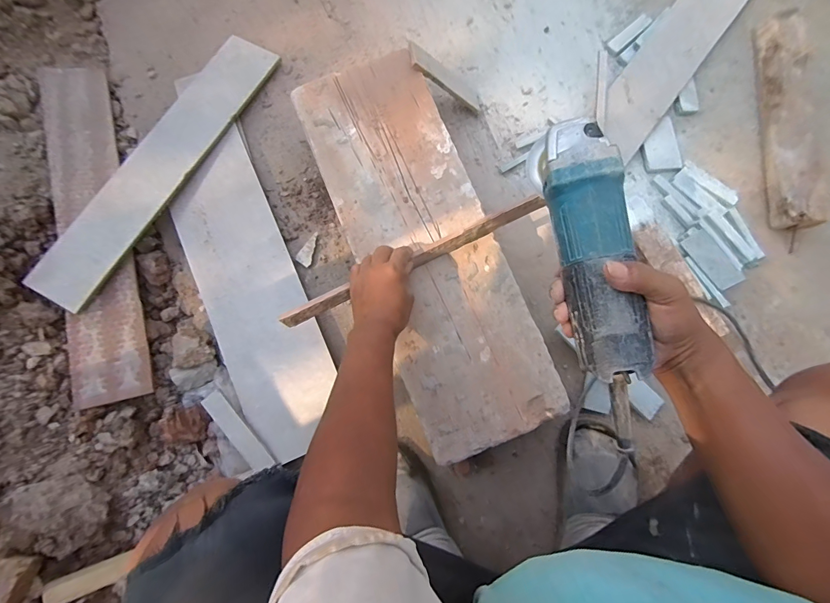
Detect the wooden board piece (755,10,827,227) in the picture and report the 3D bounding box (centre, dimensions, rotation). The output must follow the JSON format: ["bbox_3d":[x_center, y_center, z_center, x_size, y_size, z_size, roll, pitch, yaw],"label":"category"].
[{"bbox_3d":[0.631,-0.314,0.642,0.063,0.045,0.398,4,79,2],"label":"wooden board piece"}]

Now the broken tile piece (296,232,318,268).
[{"bbox_3d":[-0.177,-0.089,0.645,0.023,0.010,0.059,28,81,6],"label":"broken tile piece"}]

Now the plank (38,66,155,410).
[{"bbox_3d":[-0.532,-0.134,0.622,0.098,0.015,0.595,-13,79,-20],"label":"plank"}]

